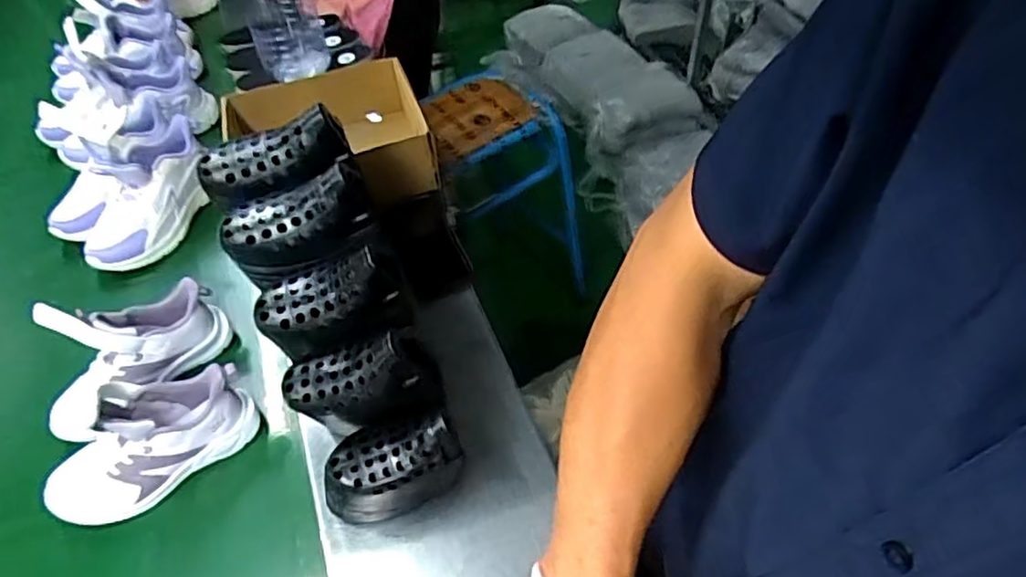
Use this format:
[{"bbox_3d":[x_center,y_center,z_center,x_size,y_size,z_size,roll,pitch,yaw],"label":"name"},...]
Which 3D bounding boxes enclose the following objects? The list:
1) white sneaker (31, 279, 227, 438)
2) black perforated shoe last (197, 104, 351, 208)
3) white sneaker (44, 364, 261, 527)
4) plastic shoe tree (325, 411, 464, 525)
[{"bbox_3d":[-0.435,0.066,0.720,0.072,0.140,0.205,32,59,28],"label":"white sneaker"},{"bbox_3d":[-0.257,-0.137,0.682,0.155,0.062,0.072,-22,52,1],"label":"black perforated shoe last"},{"bbox_3d":[-0.382,0.157,0.665,0.205,0.109,0.076,-31,53,-20],"label":"white sneaker"},{"bbox_3d":[-0.115,0.173,0.605,0.126,0.111,0.075,-27,52,-17],"label":"plastic shoe tree"}]

